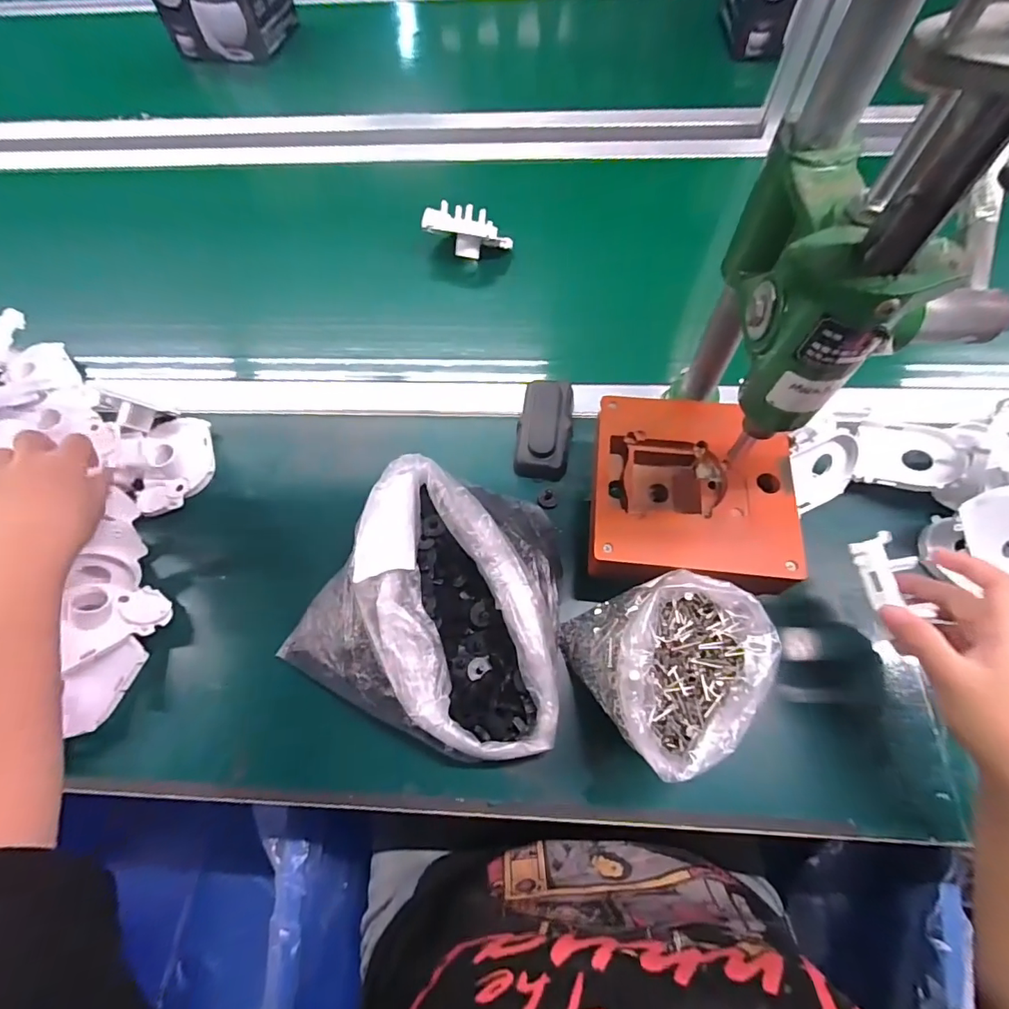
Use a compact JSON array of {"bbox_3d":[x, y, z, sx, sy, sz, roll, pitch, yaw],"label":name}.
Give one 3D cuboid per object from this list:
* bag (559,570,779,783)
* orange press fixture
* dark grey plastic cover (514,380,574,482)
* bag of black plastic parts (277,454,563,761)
[{"bbox_3d":[0.113,0.106,0.341,0.116,0.093,0.120,-29,67,-11],"label":"bag"},{"bbox_3d":[0.147,-0.012,0.403,0.155,0.040,0.160,4,65,4],"label":"orange press fixture"},{"bbox_3d":[0.039,-0.072,0.485,0.052,0.024,0.111,9,65,6],"label":"dark grey plastic cover"},{"bbox_3d":[-0.047,0.071,0.389,0.214,0.066,0.195,18,67,11],"label":"bag of black plastic parts"}]

